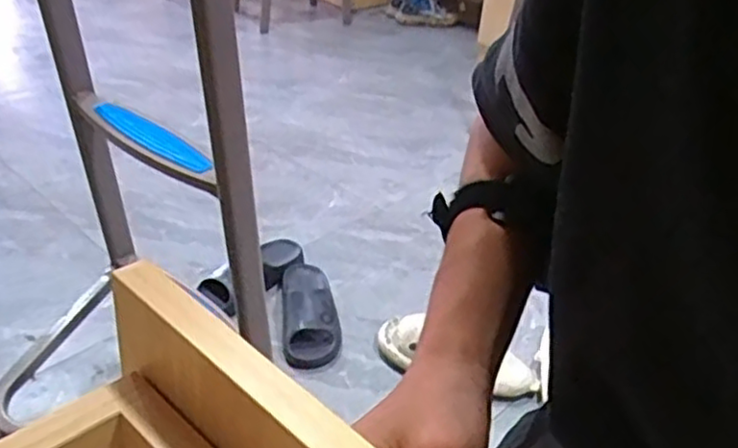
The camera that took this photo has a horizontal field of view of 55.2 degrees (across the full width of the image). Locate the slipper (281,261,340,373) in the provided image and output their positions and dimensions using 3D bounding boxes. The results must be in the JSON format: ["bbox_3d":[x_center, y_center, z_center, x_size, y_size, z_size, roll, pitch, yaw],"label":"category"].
[{"bbox_3d":[-0.113,0.151,1.334,0.105,0.066,0.274,-1,32,-9],"label":"slipper"}]

